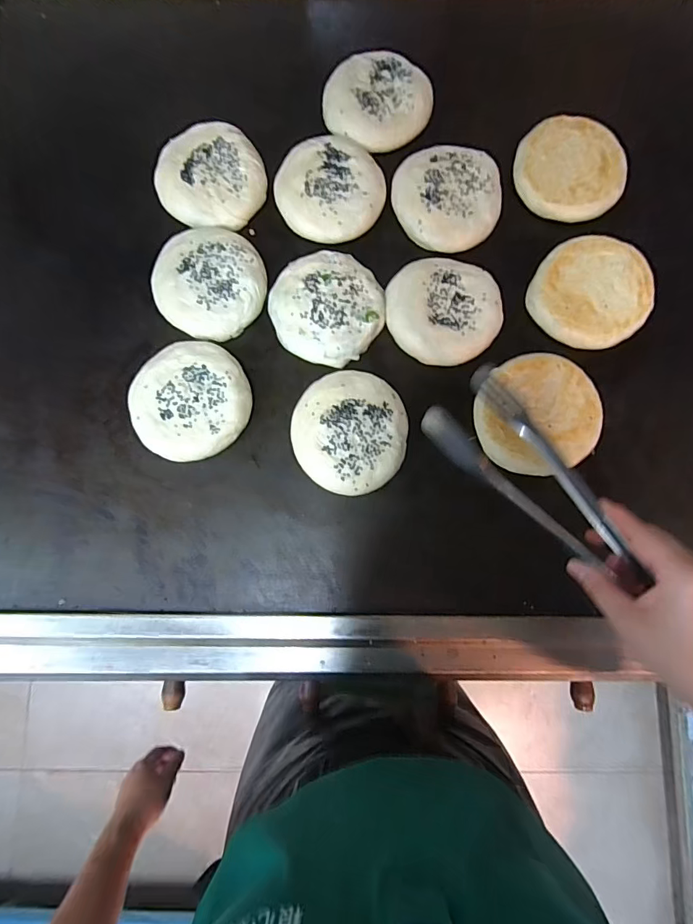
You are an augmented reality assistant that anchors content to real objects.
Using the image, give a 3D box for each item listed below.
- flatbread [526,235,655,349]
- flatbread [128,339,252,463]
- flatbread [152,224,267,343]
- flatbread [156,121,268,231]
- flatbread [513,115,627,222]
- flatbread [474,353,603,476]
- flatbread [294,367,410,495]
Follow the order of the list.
[{"bbox_3d":[0.264,-0.184,0.477,0.117,0.022,0.122,0,82,0],"label":"flatbread"},{"bbox_3d":[-0.163,-0.064,0.466,0.118,0.027,0.119,0,82,0],"label":"flatbread"},{"bbox_3d":[-0.150,-0.197,0.485,0.126,0.026,0.116,44,84,6],"label":"flatbread"},{"bbox_3d":[-0.152,-0.325,0.503,0.120,0.022,0.123,6,82,1],"label":"flatbread"},{"bbox_3d":[0.253,-0.331,0.506,0.118,0.023,0.116,0,82,0],"label":"flatbread"},{"bbox_3d":[0.197,-0.048,0.454,0.117,0.019,0.122,0,82,0],"label":"flatbread"},{"bbox_3d":[0.003,-0.031,0.460,0.114,0.027,0.124,0,82,0],"label":"flatbread"}]

